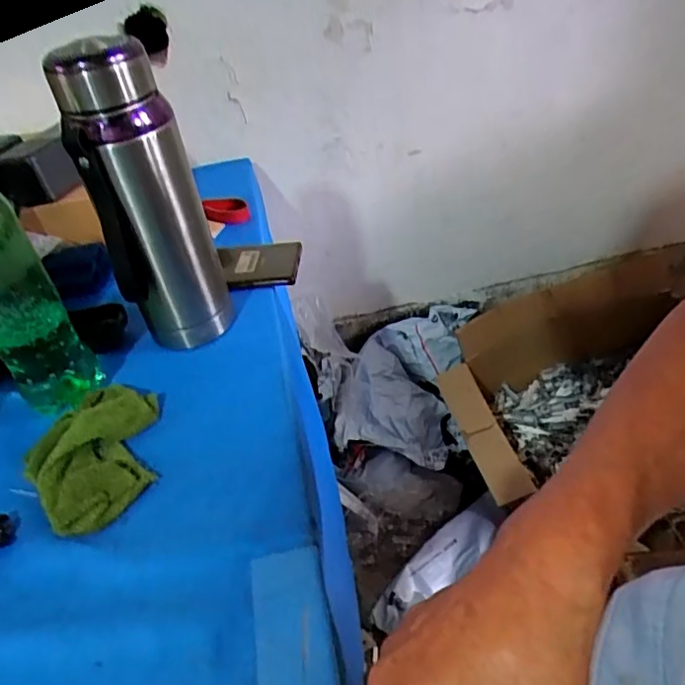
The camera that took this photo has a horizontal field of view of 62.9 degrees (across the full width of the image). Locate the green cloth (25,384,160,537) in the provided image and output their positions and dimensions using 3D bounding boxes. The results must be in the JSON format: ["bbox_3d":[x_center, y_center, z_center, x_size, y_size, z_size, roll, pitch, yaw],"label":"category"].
[{"bbox_3d":[-0.182,0.079,0.408,0.084,0.021,0.128,-12,40,-5],"label":"green cloth"}]

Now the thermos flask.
[{"bbox_3d":[-0.154,-0.102,0.449,0.071,0.240,0.072,-4,40,5],"label":"thermos flask"}]

